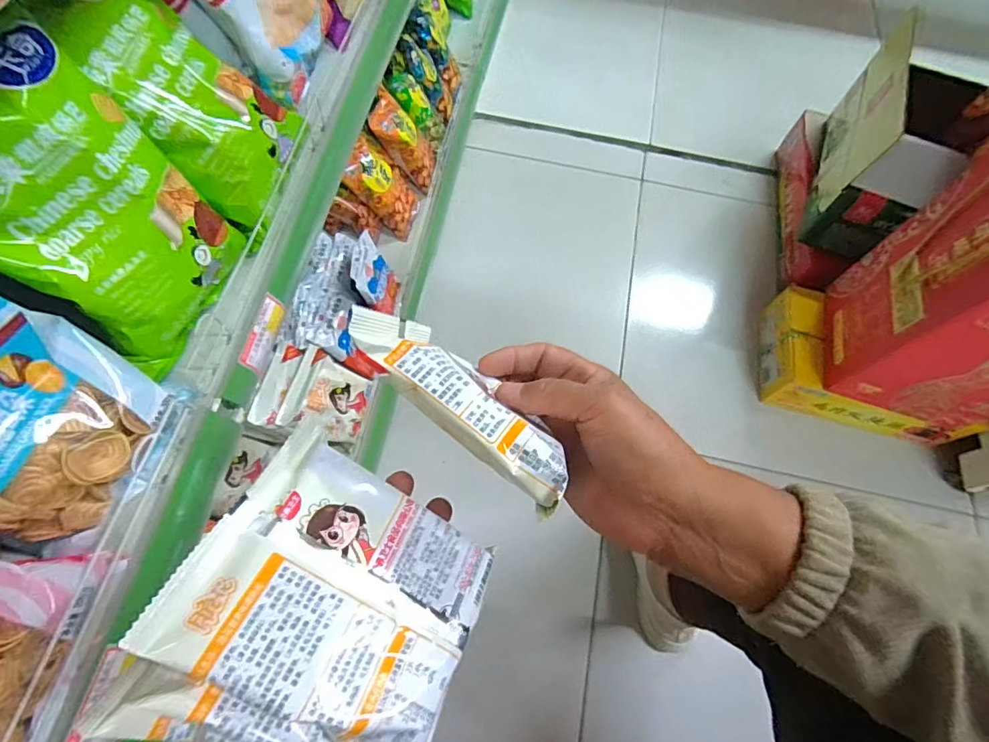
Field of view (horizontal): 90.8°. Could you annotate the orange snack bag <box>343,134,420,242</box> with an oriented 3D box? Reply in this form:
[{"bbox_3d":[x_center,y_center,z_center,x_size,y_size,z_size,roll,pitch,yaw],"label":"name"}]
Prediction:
[{"bbox_3d":[-0.175,-0.300,0.792,0.040,0.140,0.108,-3,60,35],"label":"orange snack bag"}]

